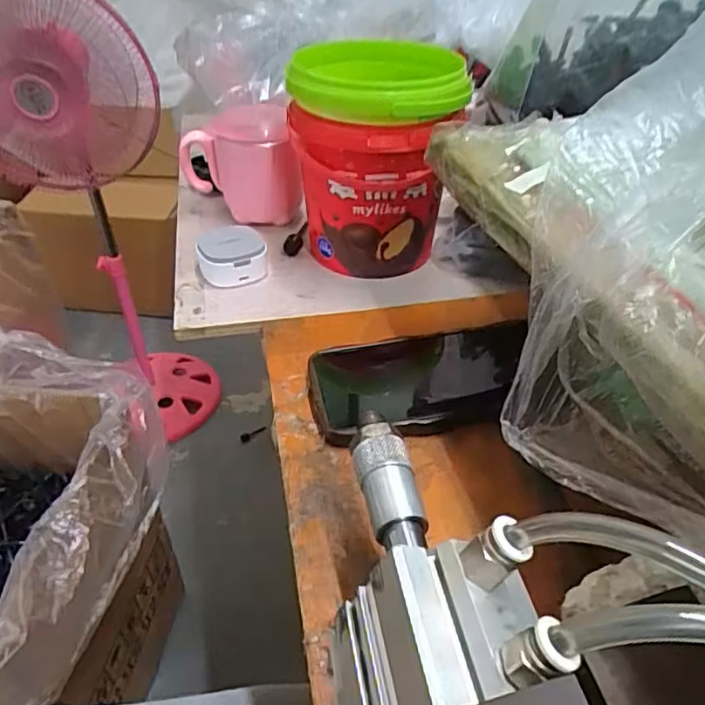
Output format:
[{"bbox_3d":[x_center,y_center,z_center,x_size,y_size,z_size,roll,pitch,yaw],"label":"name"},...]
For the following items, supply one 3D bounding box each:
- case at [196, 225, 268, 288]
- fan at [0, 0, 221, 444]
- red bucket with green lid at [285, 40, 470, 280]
[{"bbox_3d":[-0.101,-0.082,0.493,0.052,0.031,0.059,-13,42,-15],"label":"case"},{"bbox_3d":[-0.494,-0.227,1.127,0.321,0.849,0.292,-23,45,-25],"label":"fan"},{"bbox_3d":[0.017,-0.155,0.484,0.128,0.153,0.131,-2,40,-2],"label":"red bucket with green lid"}]

